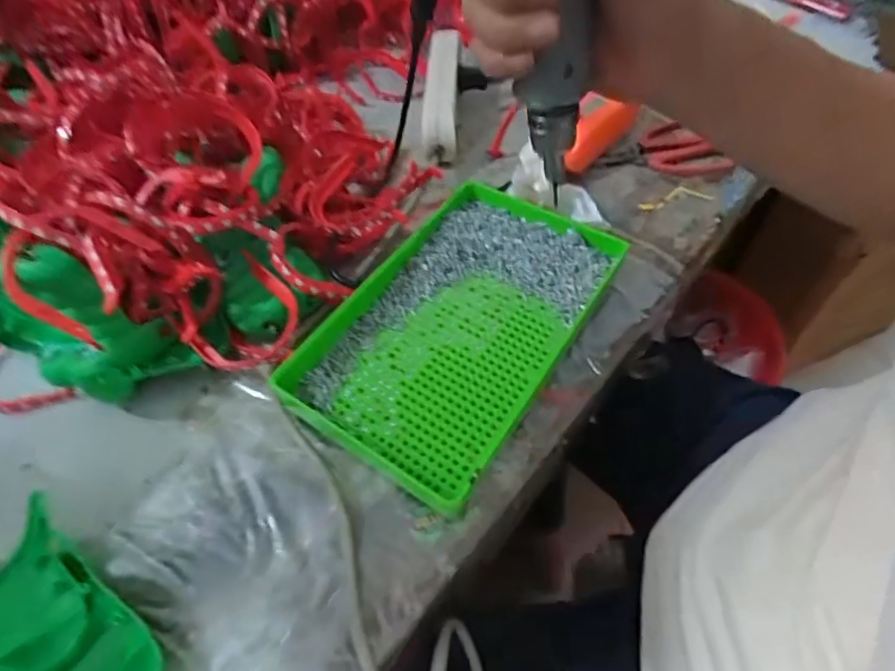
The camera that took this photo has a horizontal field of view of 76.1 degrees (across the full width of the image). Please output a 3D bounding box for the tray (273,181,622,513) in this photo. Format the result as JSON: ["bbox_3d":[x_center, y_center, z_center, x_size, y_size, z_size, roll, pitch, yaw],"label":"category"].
[{"bbox_3d":[0.009,-0.012,0.431,0.158,0.035,0.248,30,59,22],"label":"tray"}]

